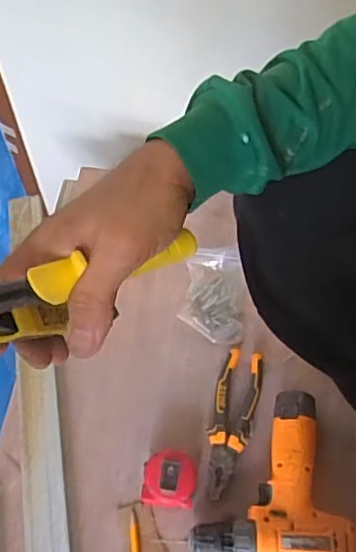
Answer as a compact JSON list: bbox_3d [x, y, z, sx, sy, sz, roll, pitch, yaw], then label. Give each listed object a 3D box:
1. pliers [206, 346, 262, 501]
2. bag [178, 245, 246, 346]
[{"bbox_3d":[0.068,0.186,0.730,0.053,0.024,0.190,13,60,9],"label":"pliers"},{"bbox_3d":[0.053,0.027,0.815,0.085,0.032,0.132,7,69,-5],"label":"bag"}]

